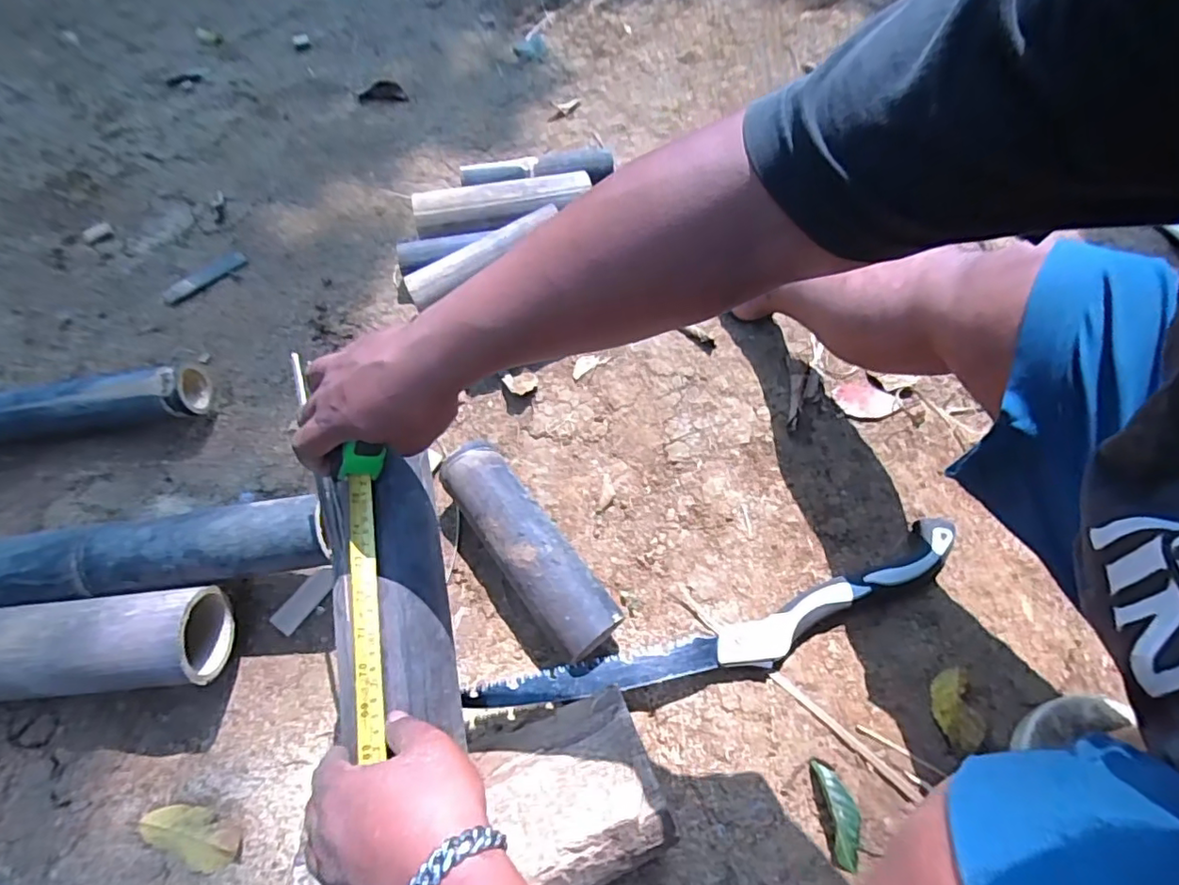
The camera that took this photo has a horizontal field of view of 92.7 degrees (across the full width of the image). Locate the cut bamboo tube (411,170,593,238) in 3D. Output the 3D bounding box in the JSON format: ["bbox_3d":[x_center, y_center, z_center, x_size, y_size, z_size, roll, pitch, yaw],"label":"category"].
[{"bbox_3d":[-0.141,-0.403,0.930,0.295,0.051,0.080,-14,59,-10],"label":"cut bamboo tube"}]

